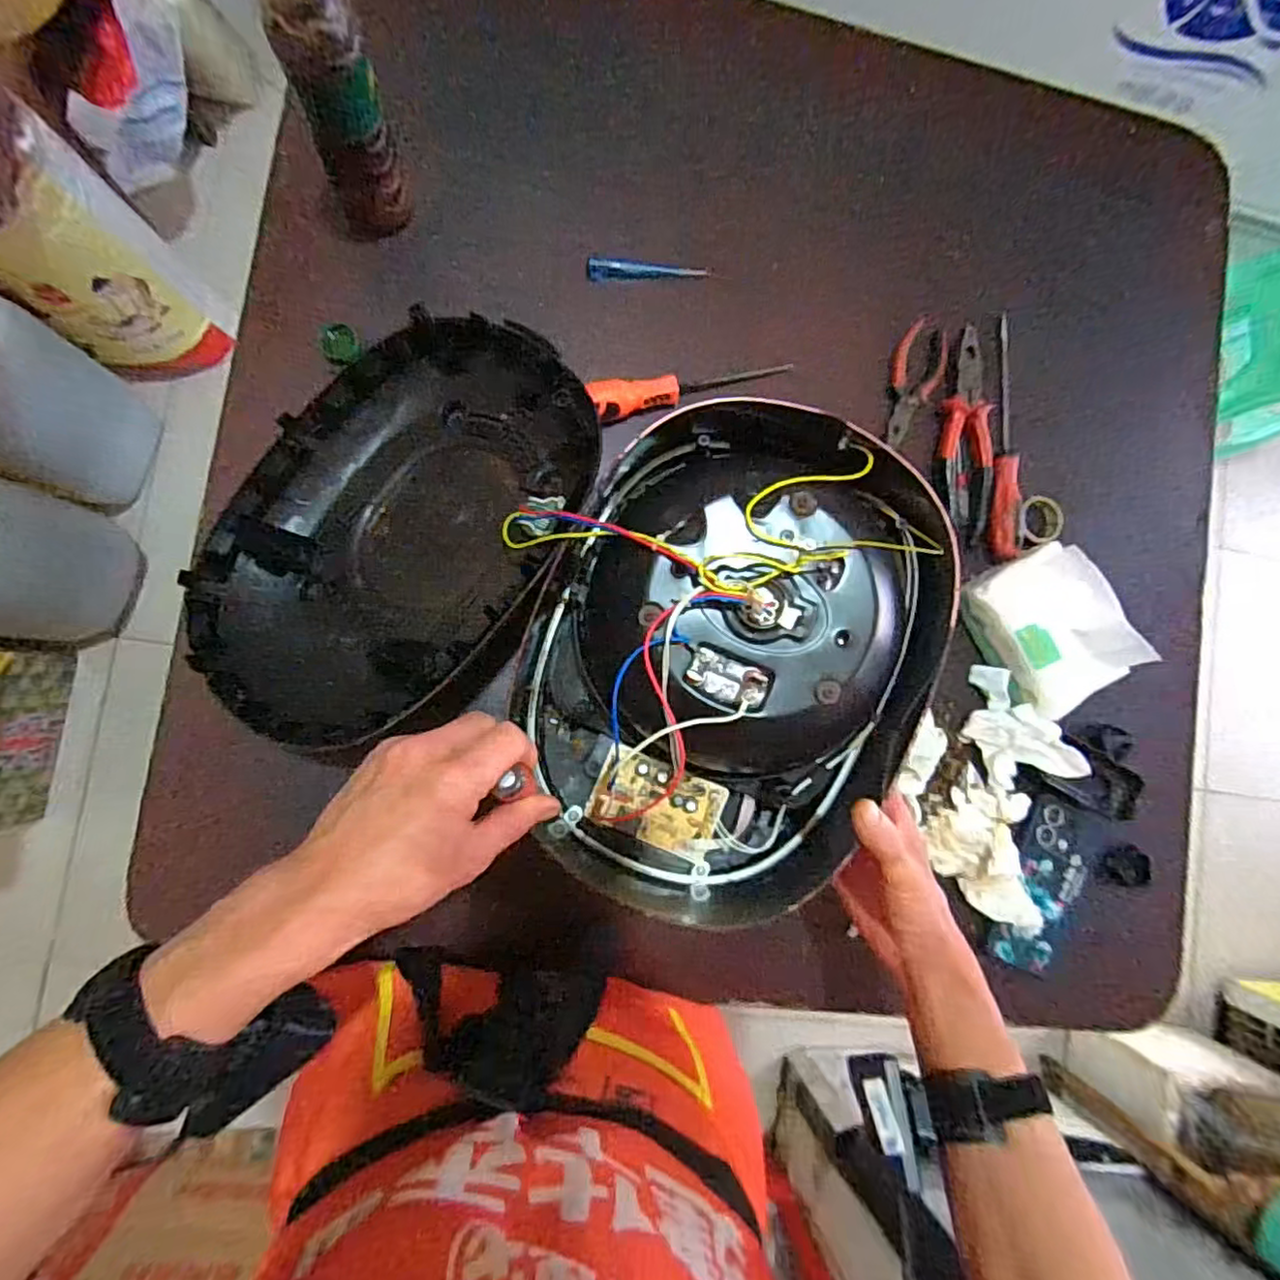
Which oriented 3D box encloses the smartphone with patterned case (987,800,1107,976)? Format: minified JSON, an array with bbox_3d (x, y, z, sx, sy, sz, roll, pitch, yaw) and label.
[{"bbox_3d":[0.386,0.233,0.612,0.071,0.013,0.158,24,84,-7],"label":"smartphone with patterned case"}]

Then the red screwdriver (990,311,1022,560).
[{"bbox_3d":[0.358,-0.205,0.634,0.025,0.029,0.255,5,86,-9],"label":"red screwdriver"}]

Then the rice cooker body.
[{"bbox_3d":[0.058,0.029,0.468,0.270,0.163,0.344,18,84,-8],"label":"rice cooker body"}]

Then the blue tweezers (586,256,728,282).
[{"bbox_3d":[0.013,-0.350,0.614,0.126,0.021,0.016,1,87,-9],"label":"blue tweezers"}]

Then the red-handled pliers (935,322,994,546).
[{"bbox_3d":[0.318,-0.199,0.626,0.047,0.012,0.201,0,87,-9],"label":"red-handled pliers"}]

